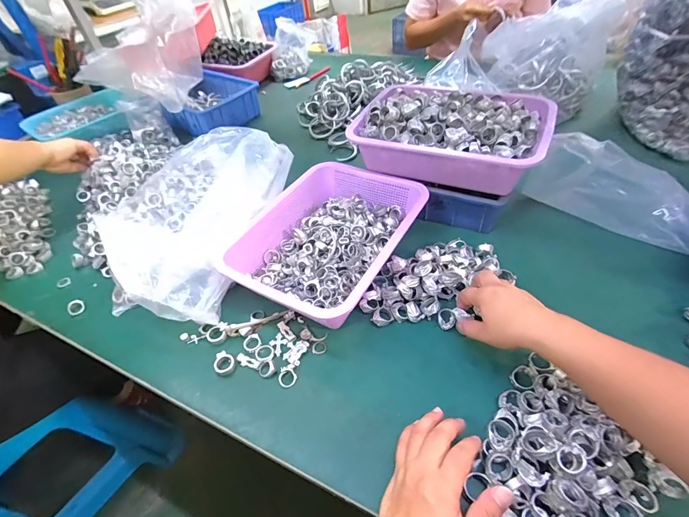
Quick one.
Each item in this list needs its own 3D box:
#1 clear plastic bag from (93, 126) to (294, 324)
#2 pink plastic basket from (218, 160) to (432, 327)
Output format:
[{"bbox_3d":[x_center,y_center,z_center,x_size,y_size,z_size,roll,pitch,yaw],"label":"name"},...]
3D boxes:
[{"bbox_3d":[-0.253,-0.075,0.582,0.233,0.113,0.354,9,48,14],"label":"clear plastic bag"},{"bbox_3d":[-0.024,-0.032,0.555,0.226,0.071,0.302,22,53,25],"label":"pink plastic basket"}]

